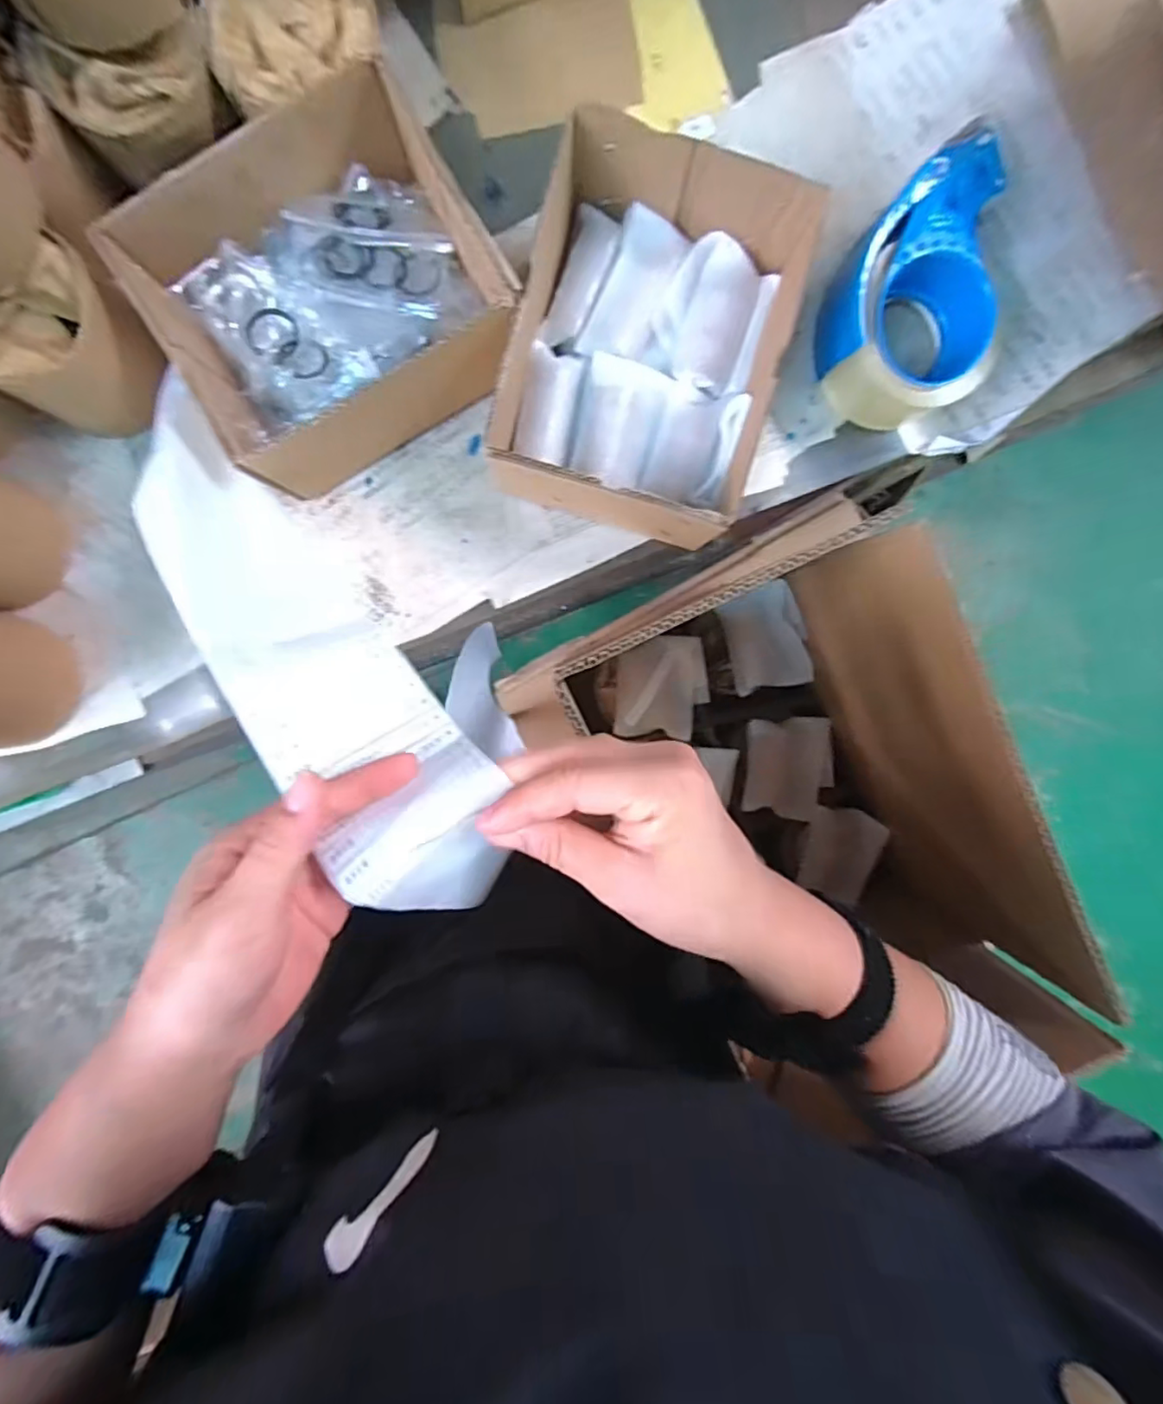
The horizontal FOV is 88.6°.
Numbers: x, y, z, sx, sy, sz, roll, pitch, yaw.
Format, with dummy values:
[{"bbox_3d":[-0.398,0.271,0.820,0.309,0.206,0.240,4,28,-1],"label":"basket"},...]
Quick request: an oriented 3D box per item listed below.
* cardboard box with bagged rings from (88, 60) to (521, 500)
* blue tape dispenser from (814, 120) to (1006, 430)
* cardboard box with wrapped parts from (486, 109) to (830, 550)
[{"bbox_3d":[-0.150,-0.240,0.370,0.181,0.101,0.164,-31,96,-1],"label":"cardboard box with bagged rings"},{"bbox_3d":[0.218,-0.275,0.401,0.102,0.061,0.155,-5,95,-4],"label":"blue tape dispenser"},{"bbox_3d":[0.044,-0.219,0.385,0.161,0.089,0.201,15,93,-5],"label":"cardboard box with wrapped parts"}]

